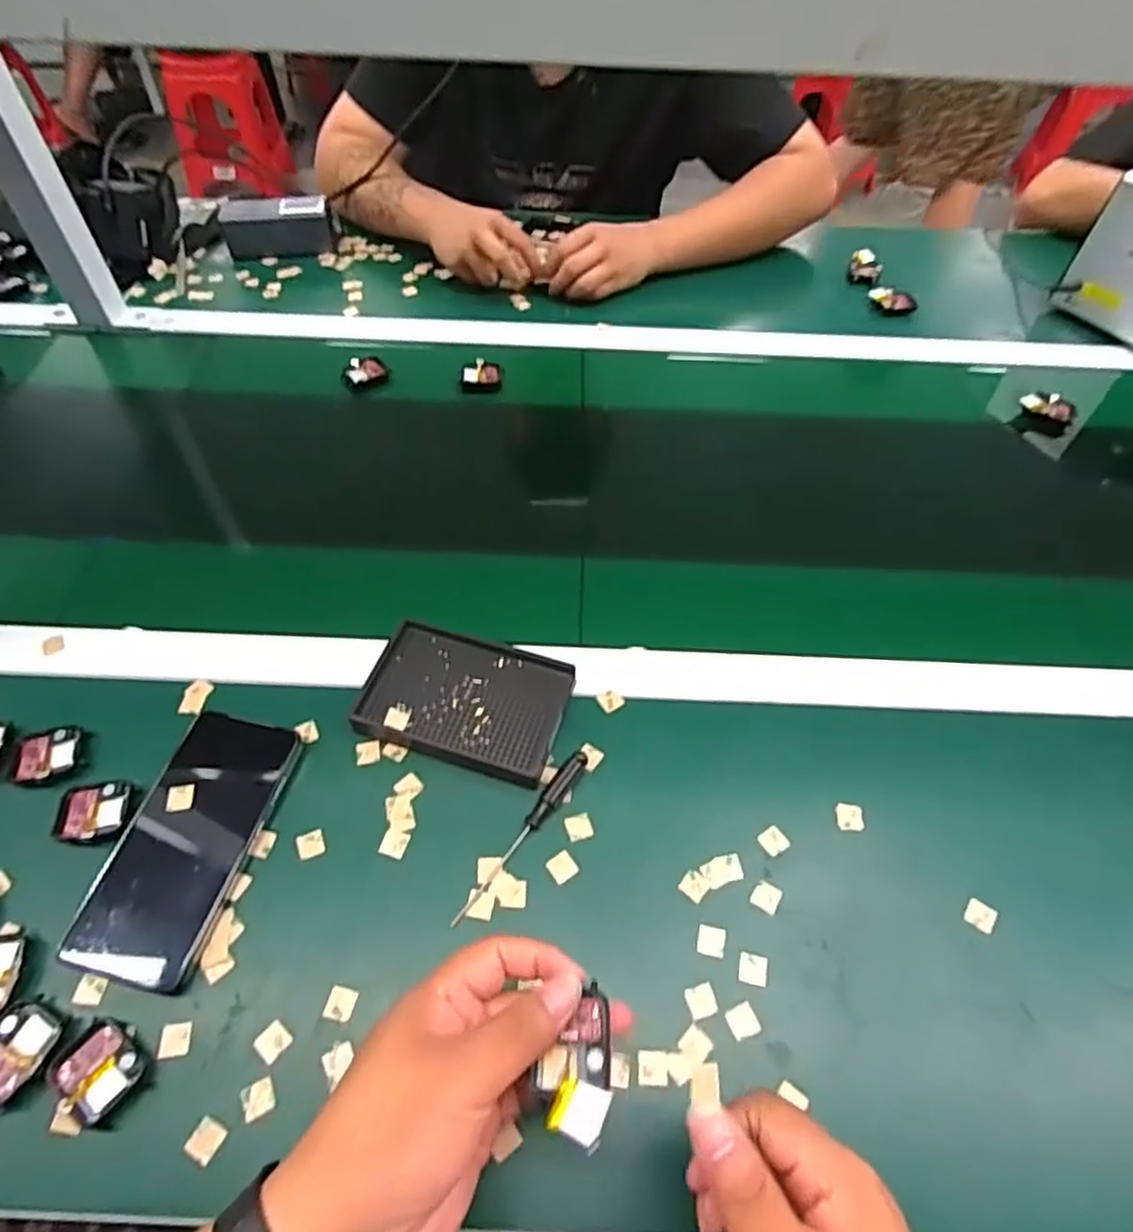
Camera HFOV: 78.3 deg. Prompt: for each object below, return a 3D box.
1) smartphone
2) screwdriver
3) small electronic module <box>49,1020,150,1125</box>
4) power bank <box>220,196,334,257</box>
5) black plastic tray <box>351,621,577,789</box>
[{"bbox_3d":[-0.236,0.139,0.436,0.078,0.013,0.160,12,54,6],"label":"smartphone"},{"bbox_3d":[-0.027,0.137,0.441,0.011,0.014,0.132,31,59,19],"label":"screwdriver"},{"bbox_3d":[-0.246,0.239,0.368,0.042,0.008,0.036,28,57,17],"label":"small electronic module"},{"bbox_3d":[-0.368,-0.493,0.889,0.132,0.051,0.046,-13,55,-11],"label":"power bank"},{"bbox_3d":[-0.070,0.059,0.495,0.134,0.020,0.090,16,55,9],"label":"black plastic tray"}]

